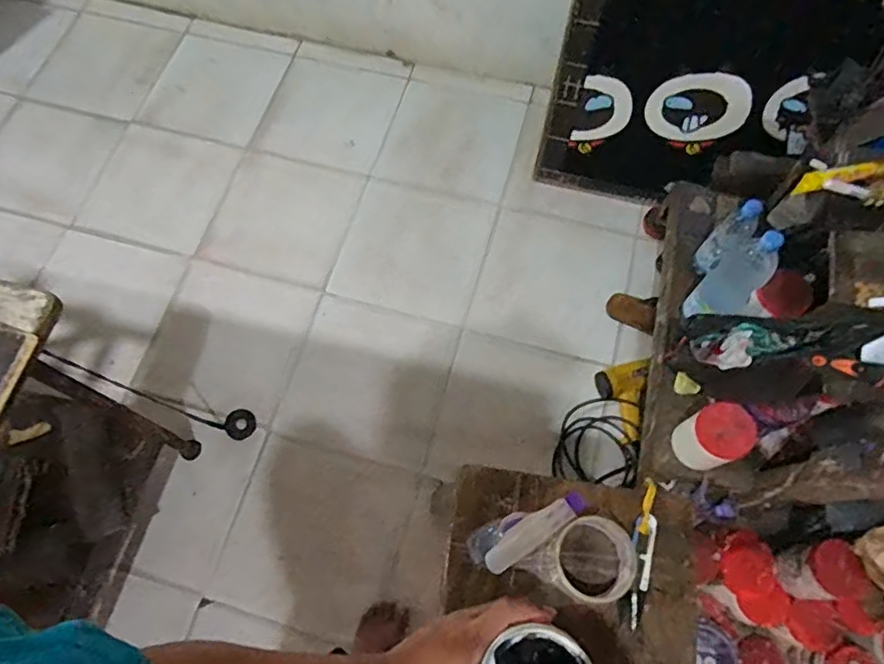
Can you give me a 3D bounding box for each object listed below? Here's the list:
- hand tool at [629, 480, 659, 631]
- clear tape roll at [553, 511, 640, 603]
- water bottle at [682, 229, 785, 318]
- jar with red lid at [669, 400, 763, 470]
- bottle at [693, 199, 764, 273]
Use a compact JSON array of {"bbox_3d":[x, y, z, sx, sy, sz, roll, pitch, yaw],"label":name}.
[{"bbox_3d":[0.228,0.247,0.648,0.022,0.016,0.159,15,70,8],"label":"hand tool"},{"bbox_3d":[0.167,0.250,0.638,0.078,0.060,0.082,-35,71,-12],"label":"clear tape roll"},{"bbox_3d":[0.569,-0.108,1.102,0.079,0.283,0.095,-40,73,-13],"label":"water bottle"},{"bbox_3d":[0.524,0.203,1.111,0.106,0.141,0.104,-1,69,2],"label":"jar with red lid"},{"bbox_3d":[0.589,-0.191,1.197,0.064,0.199,0.082,41,75,16],"label":"bottle"}]

